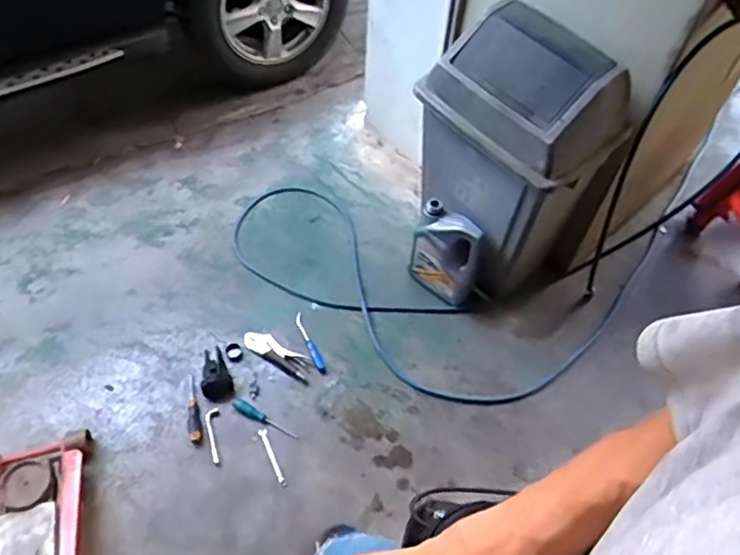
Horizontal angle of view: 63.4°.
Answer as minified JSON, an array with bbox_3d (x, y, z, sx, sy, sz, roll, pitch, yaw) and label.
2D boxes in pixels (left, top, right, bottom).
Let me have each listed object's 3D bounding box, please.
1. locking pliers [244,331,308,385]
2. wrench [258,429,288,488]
[{"bbox_3d":[-0.259,0.214,1.685,0.221,0.032,0.067,26,56,15],"label":"locking pliers"},{"bbox_3d":[-0.249,0.463,1.537,0.020,0.009,0.162,-20,57,-17],"label":"wrench"}]

